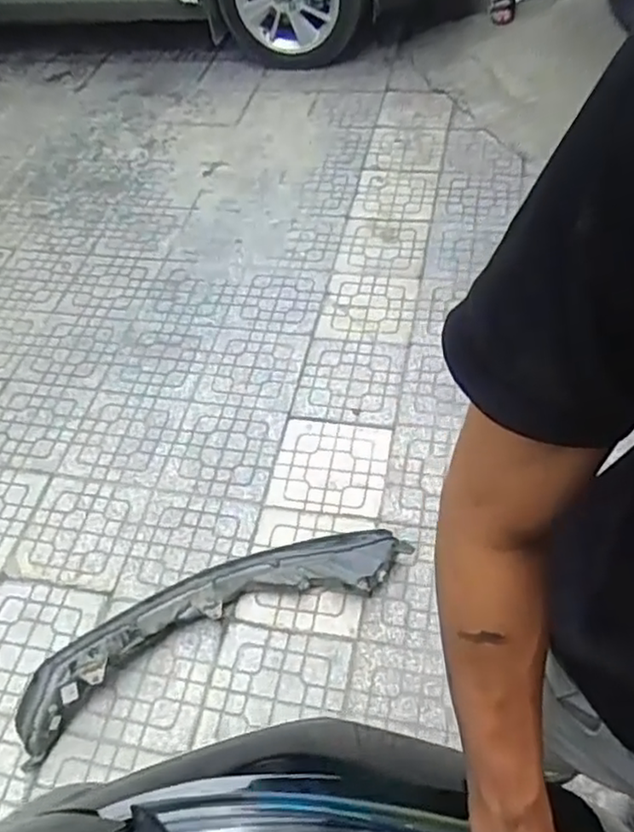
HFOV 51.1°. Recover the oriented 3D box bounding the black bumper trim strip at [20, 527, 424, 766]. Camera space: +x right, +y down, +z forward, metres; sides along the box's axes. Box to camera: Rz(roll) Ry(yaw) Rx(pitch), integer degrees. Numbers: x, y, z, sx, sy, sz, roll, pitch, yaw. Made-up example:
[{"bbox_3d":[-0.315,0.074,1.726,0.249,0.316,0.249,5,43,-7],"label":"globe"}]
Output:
[{"bbox_3d":[-0.225,0.443,1.479,0.897,0.119,0.221,-21,53,-12],"label":"black bumper trim strip"}]

